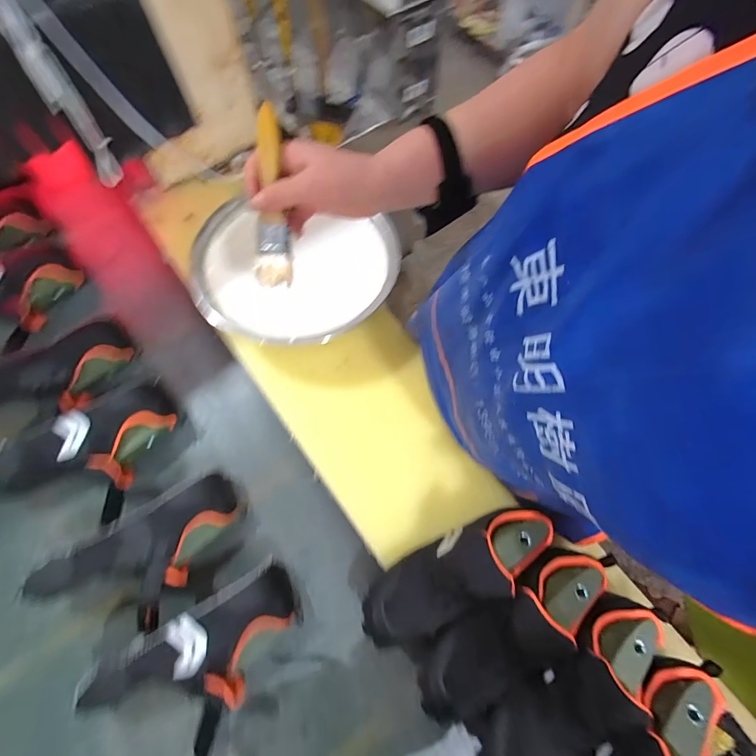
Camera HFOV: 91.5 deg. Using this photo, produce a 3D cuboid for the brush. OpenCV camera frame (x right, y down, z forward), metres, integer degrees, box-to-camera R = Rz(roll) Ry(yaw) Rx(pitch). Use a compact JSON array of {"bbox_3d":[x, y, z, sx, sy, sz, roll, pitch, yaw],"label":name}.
[{"bbox_3d":[-0.102,-0.164,0.345,0.035,0.008,0.151,1,111,-2],"label":"brush"}]

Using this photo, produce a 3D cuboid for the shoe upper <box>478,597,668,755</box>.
[{"bbox_3d":[0.225,0.366,0.422,0.272,0.081,0.081,-45,74,-1],"label":"shoe upper"}]

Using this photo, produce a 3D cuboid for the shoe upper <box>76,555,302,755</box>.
[{"bbox_3d":[-0.220,0.375,0.479,0.259,0.086,0.161,-31,71,-15],"label":"shoe upper"}]

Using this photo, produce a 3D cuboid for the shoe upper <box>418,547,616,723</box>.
[{"bbox_3d":[0.168,0.311,0.456,0.269,0.109,0.095,-40,73,1],"label":"shoe upper"}]

